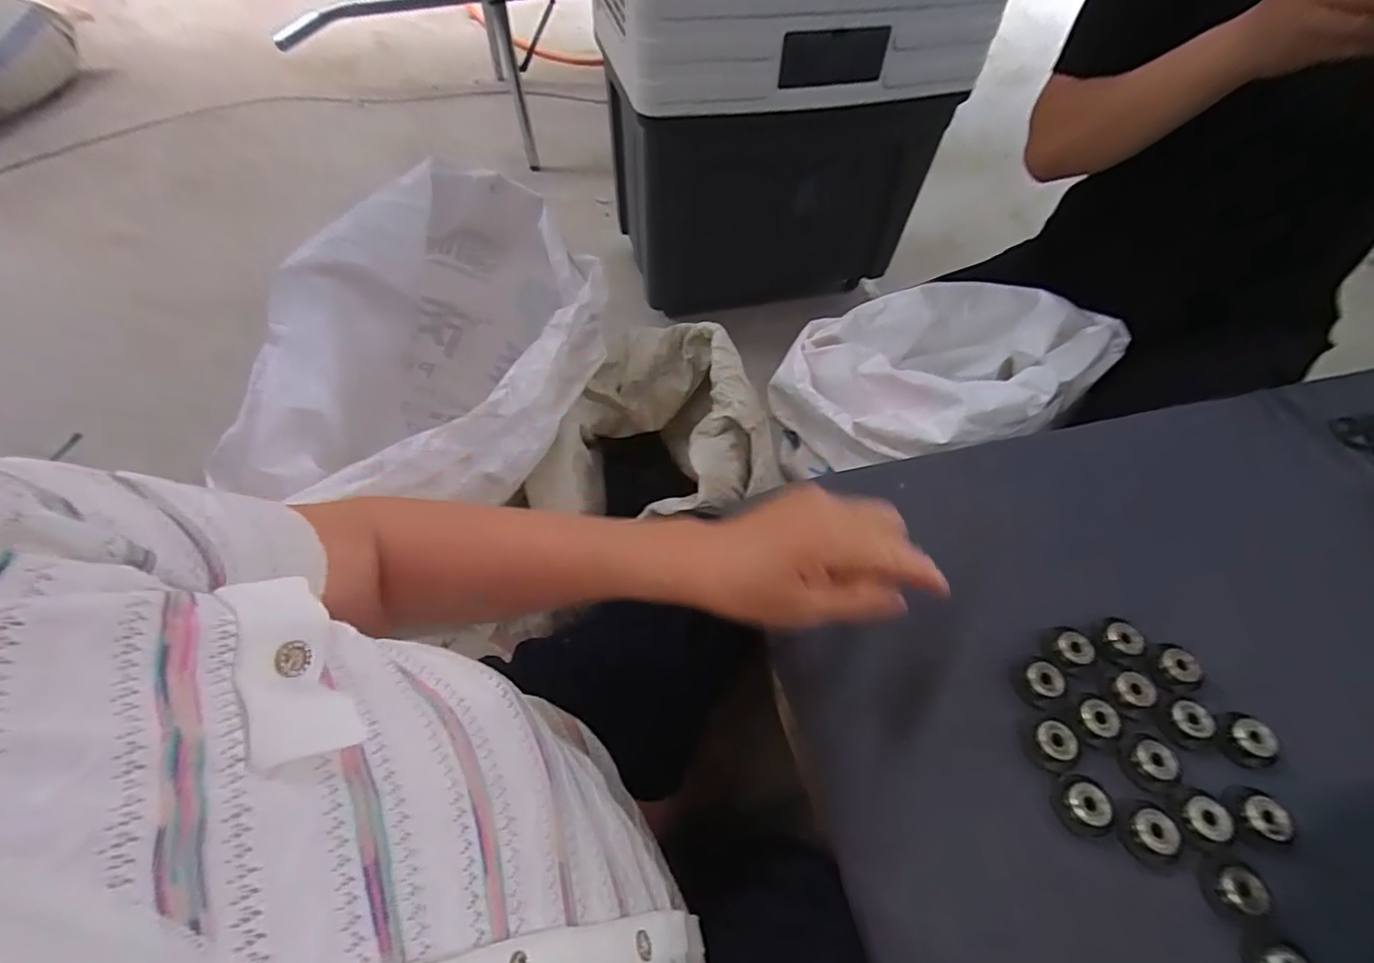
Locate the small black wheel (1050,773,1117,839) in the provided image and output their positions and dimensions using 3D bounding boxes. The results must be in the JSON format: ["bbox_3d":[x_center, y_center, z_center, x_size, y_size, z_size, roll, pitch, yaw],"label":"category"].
[{"bbox_3d":[0.221,0.180,0.336,0.024,0.015,0.030,0,55,-4],"label":"small black wheel"}]

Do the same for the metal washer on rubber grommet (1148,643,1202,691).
[{"bbox_3d":[0.309,0.117,0.384,0.026,0.012,0.028,-12,57,-12],"label":"metal washer on rubber grommet"}]

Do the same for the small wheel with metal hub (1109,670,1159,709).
[{"bbox_3d":[0.276,0.129,0.374,0.021,0.012,0.019,21,57,11],"label":"small wheel with metal hub"}]

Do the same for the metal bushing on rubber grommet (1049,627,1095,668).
[{"bbox_3d":[0.248,0.107,0.390,0.022,0.015,0.018,38,61,20],"label":"metal bushing on rubber grommet"}]

